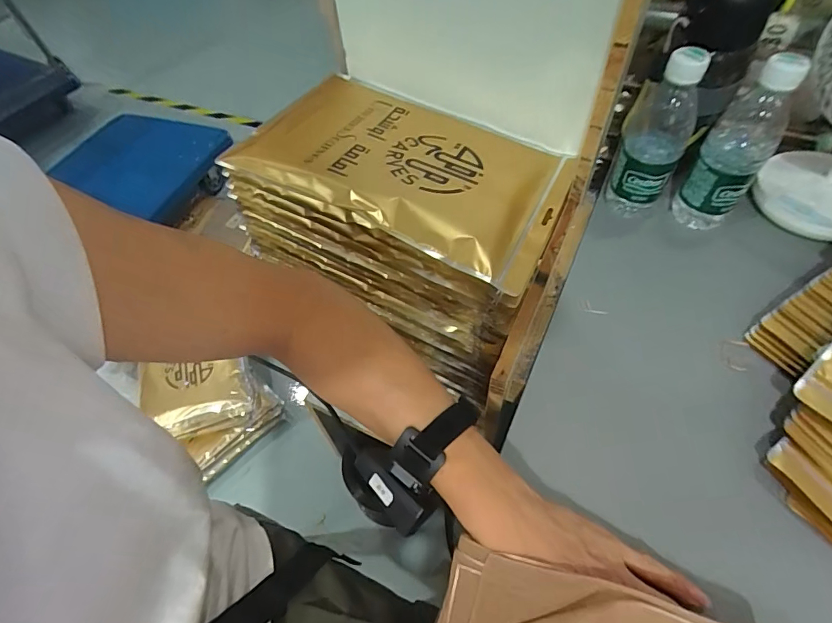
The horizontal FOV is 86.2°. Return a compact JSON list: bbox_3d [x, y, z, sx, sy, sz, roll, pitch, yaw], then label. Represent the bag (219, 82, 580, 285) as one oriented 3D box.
[{"bbox_3d":[-0.010,-0.169,0.518,0.353,0.030,0.238,23,58,7],"label":"bag"}]

